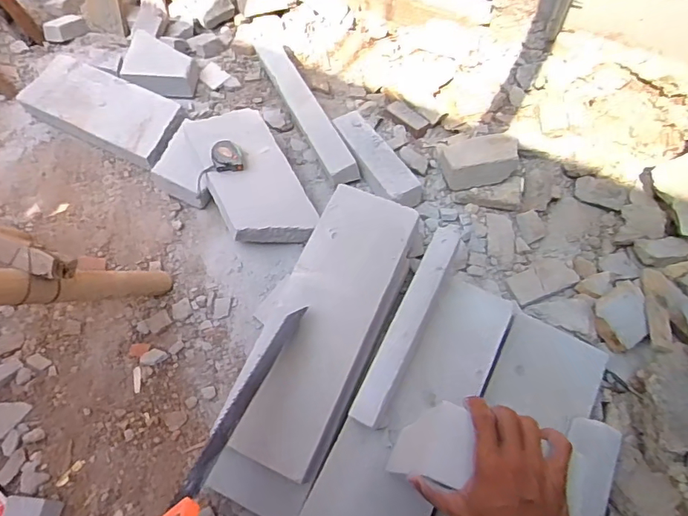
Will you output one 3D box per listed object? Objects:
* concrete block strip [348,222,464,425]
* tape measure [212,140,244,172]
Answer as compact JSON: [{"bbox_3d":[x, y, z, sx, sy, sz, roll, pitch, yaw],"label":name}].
[{"bbox_3d":[0.120,0.109,0.879,0.055,0.042,0.402,24,69,12],"label":"concrete block strip"},{"bbox_3d":[-0.284,-0.246,1.164,0.069,0.051,0.066,-6,66,-1],"label":"tape measure"}]

